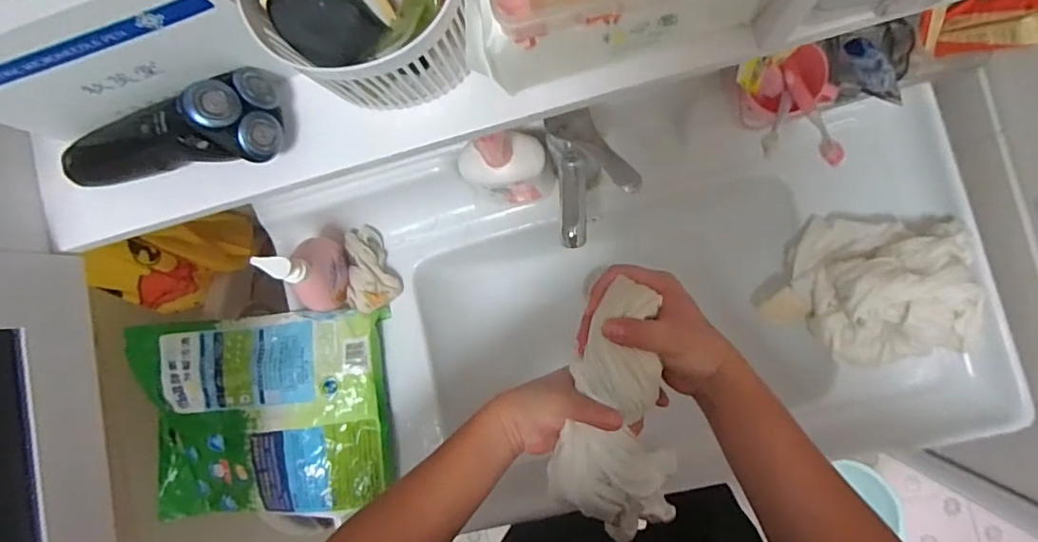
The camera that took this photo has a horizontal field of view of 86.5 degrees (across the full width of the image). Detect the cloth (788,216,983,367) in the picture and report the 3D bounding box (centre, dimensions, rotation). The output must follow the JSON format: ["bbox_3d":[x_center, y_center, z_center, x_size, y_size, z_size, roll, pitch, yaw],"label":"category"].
[{"bbox_3d":[0.402,0.023,0.609,0.160,0.086,0.163,6,89,8],"label":"cloth"}]

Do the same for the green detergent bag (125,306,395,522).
[{"bbox_3d":[-0.330,0.185,0.710,0.320,0.063,0.252,-6,87,8],"label":"green detergent bag"}]

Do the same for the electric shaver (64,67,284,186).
[{"bbox_3d":[-0.229,-0.092,0.352,0.149,0.053,0.055,-4,88,8],"label":"electric shaver"}]

